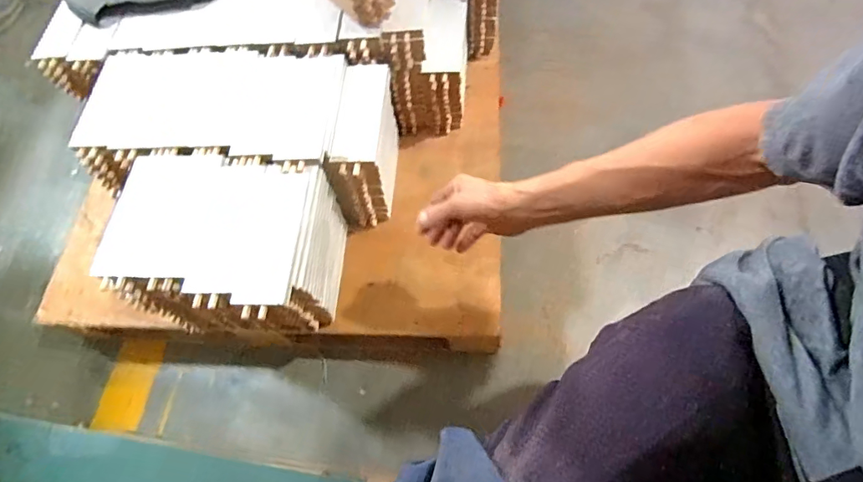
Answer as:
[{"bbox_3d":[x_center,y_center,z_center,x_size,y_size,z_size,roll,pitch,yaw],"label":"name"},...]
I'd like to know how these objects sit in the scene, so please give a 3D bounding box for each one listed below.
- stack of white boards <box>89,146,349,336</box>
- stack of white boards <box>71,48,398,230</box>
[{"bbox_3d":[-0.280,0.020,0.689,0.272,0.209,0.216,2,66,8],"label":"stack of white boards"},{"bbox_3d":[-0.290,-0.168,0.771,0.450,0.198,0.205,0,66,7],"label":"stack of white boards"}]

